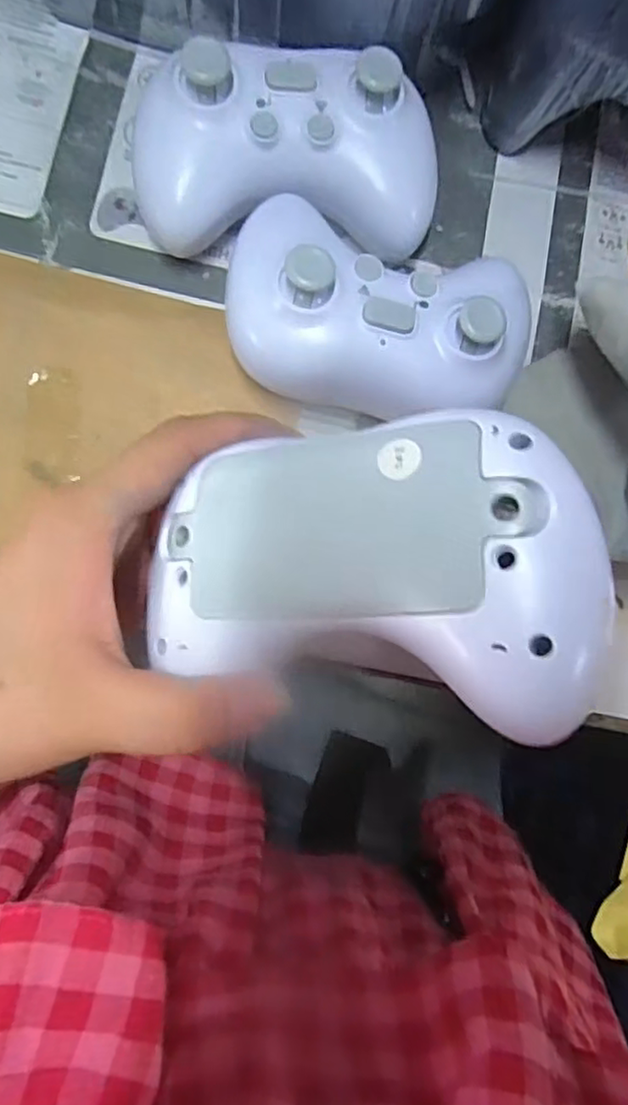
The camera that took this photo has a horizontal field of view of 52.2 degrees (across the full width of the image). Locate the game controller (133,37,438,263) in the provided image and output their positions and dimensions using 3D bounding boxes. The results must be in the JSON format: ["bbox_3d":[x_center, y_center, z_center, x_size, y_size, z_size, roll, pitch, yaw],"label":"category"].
[{"bbox_3d":[-0.009,-0.144,0.238,0.108,0.050,0.058,0,83,-7],"label":"game controller"}]

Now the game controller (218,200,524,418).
[{"bbox_3d":[0.021,-0.083,0.232,0.111,0.054,0.073,19,81,-4],"label":"game controller"}]

